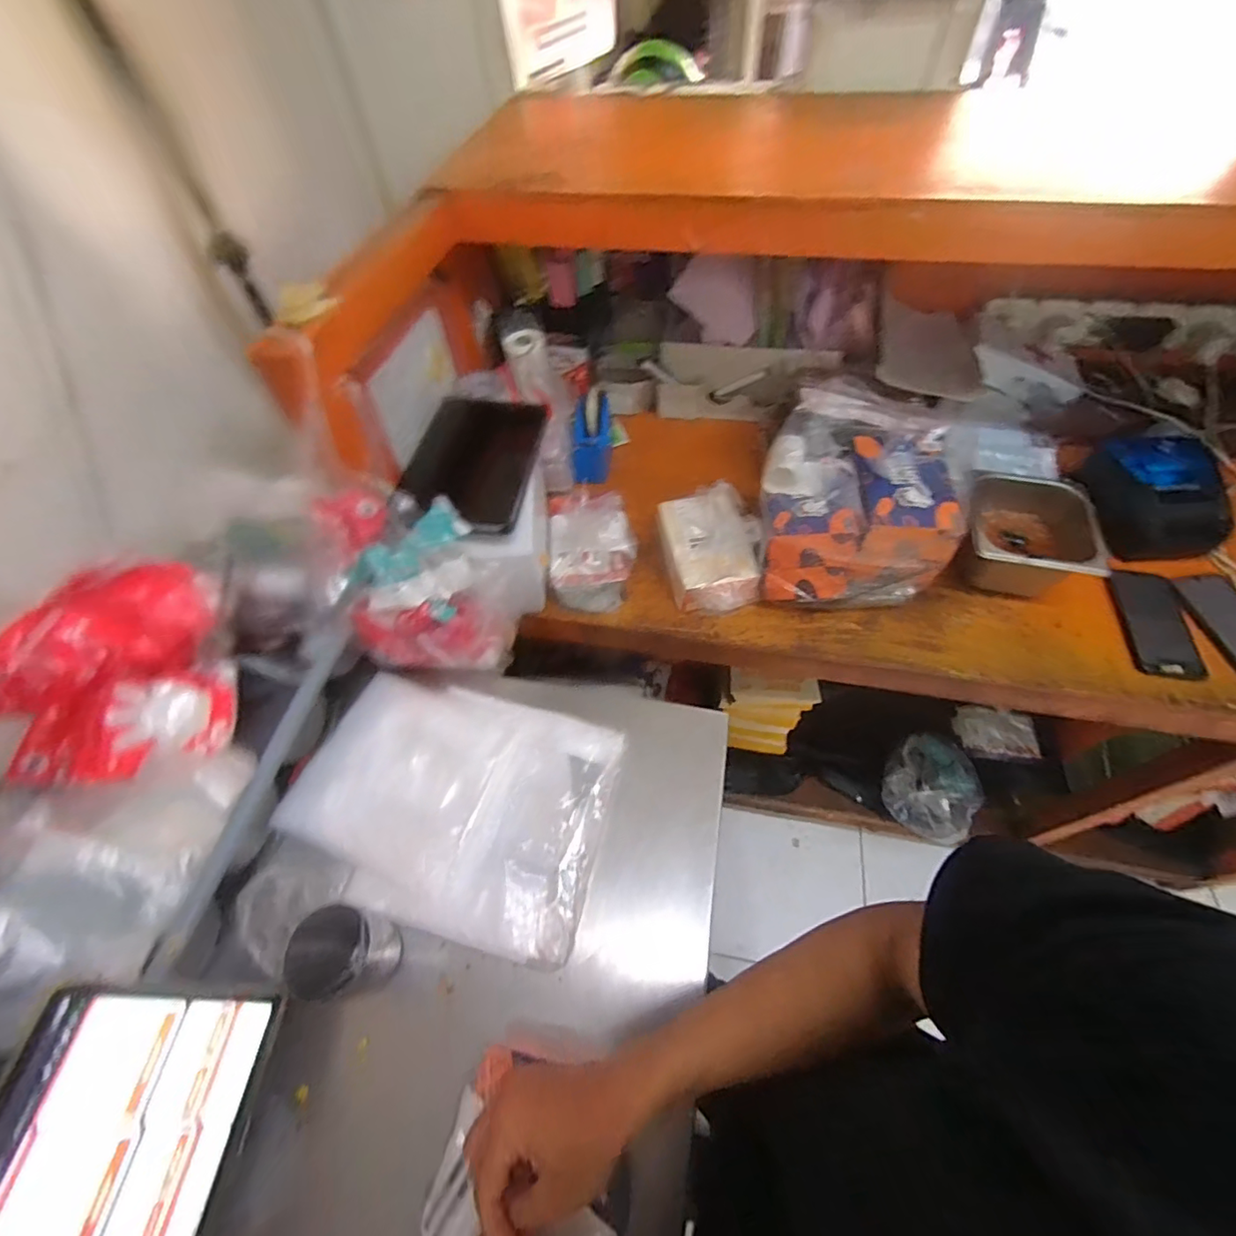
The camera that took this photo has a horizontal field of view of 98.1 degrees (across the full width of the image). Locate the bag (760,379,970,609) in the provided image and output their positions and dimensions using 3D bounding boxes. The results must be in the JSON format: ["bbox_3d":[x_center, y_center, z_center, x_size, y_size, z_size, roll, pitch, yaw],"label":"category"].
[{"bbox_3d":[0.325,-0.184,0.780,0.241,0.181,0.282,3,55,4],"label":"bag"}]

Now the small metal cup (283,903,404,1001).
[{"bbox_3d":[-0.256,0.310,0.501,0.066,0.086,0.061,-1,55,1],"label":"small metal cup"}]

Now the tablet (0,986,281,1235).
[{"bbox_3d":[-0.389,0.425,0.390,0.164,0.009,0.247,18,57,-18],"label":"tablet"}]

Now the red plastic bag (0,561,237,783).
[{"bbox_3d":[-0.595,0.067,0.630,0.230,0.100,0.284,-30,59,-17],"label":"red plastic bag"}]

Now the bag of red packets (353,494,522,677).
[{"bbox_3d":[-0.222,-0.009,0.651,0.112,0.182,0.169,35,63,23],"label":"bag of red packets"}]

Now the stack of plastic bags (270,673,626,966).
[{"bbox_3d":[-0.194,0.210,0.627,0.361,0.039,0.266,11,56,9],"label":"stack of plastic bags"}]

